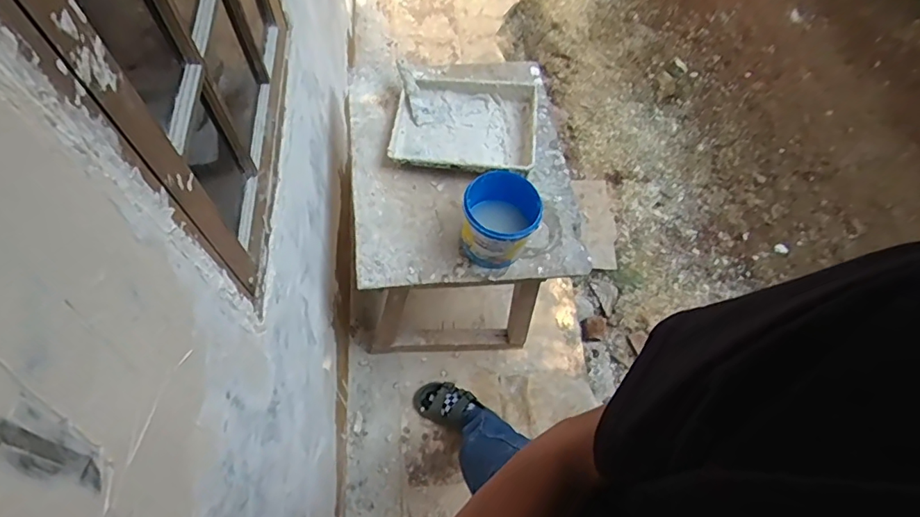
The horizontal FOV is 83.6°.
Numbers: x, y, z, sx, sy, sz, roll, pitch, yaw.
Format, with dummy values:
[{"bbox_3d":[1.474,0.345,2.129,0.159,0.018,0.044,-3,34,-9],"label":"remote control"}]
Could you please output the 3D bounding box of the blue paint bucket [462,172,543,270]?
[{"bbox_3d":[0.085,-0.081,1.128,0.158,0.159,0.158,1,62,-2],"label":"blue paint bucket"}]

